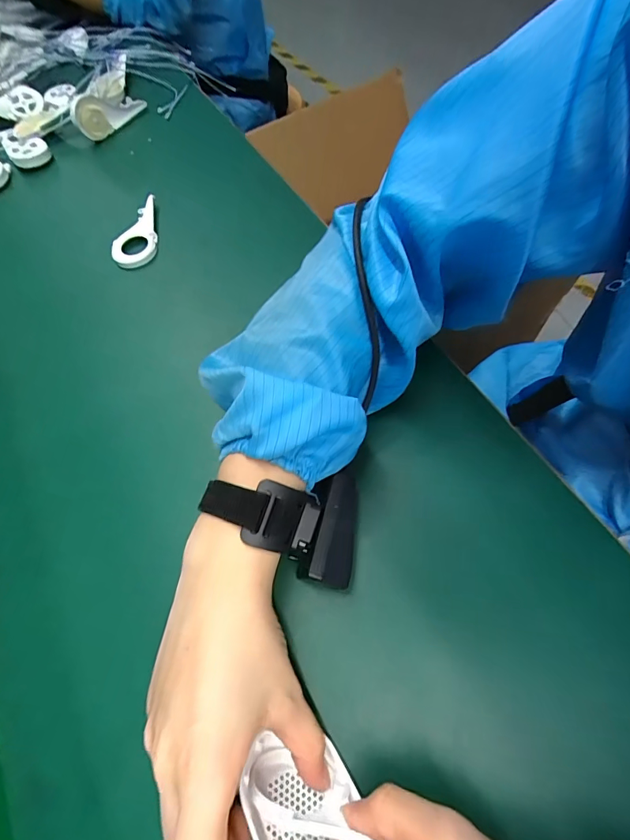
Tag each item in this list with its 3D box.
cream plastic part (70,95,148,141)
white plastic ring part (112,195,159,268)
[{"bbox_3d":[-0.252,-0.379,0.512,0.088,0.041,0.018,-35,67,-13],"label":"cream plastic part"},{"bbox_3d":[-0.187,-0.192,0.434,0.046,0.015,0.087,-13,63,-1],"label":"white plastic ring part"}]

